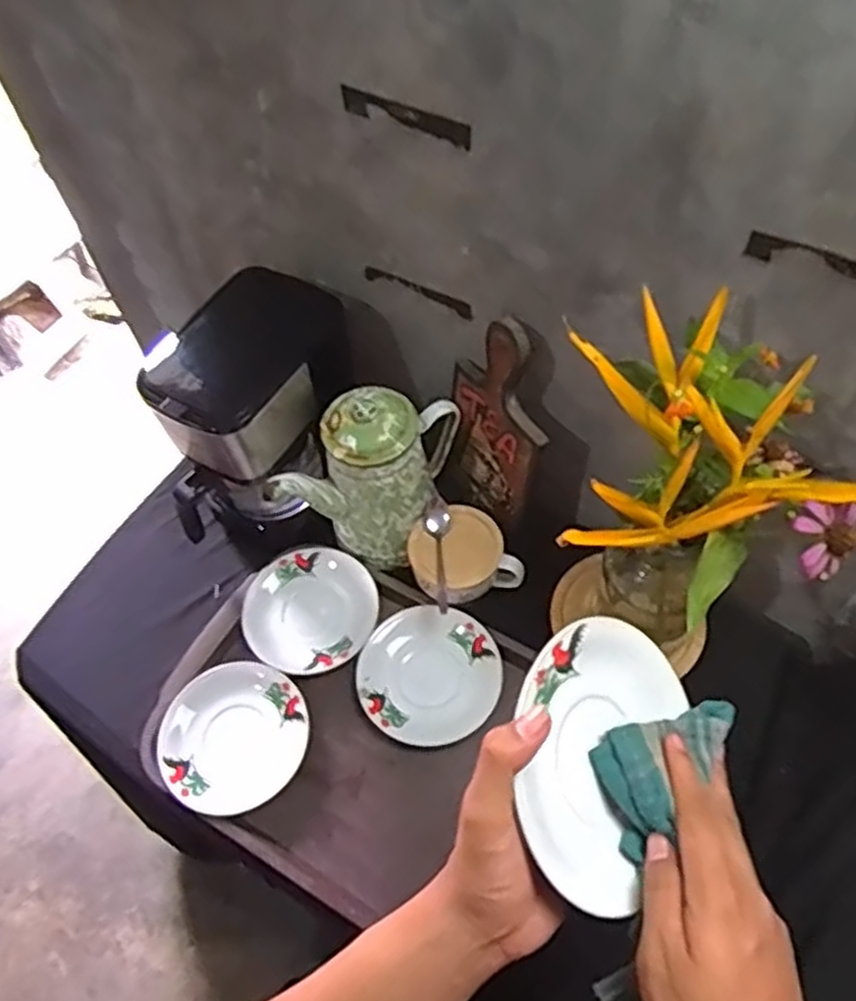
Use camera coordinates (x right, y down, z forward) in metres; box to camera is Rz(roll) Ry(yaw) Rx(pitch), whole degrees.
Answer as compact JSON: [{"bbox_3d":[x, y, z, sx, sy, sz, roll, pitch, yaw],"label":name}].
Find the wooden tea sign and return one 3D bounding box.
[{"bbox_3d":[0.062,-0.071,0.775,0.024,0.264,0.126,-29,58,-26],"label":"wooden tea sign"}]

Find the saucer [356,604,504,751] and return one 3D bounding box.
[{"bbox_3d":[0.001,0.177,0.780,0.136,0.021,0.140,-2,58,3],"label":"saucer"}]

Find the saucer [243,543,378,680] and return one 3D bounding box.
[{"bbox_3d":[-0.125,0.116,0.819,0.138,0.012,0.139,-2,58,3],"label":"saucer"}]

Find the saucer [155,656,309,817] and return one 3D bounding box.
[{"bbox_3d":[-0.190,0.230,0.748,0.135,0.019,0.141,-2,58,3],"label":"saucer"}]

